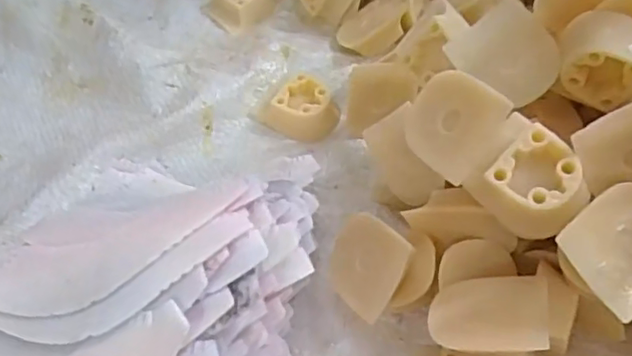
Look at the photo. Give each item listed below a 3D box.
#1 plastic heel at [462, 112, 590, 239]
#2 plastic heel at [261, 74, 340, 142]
[{"bbox_3d":[0.084,0.004,0.242,0.037,0.026,0.037,-46,68,-4],"label":"plastic heel"},{"bbox_3d":[-0.008,-0.040,0.357,0.035,0.015,0.035,38,64,26],"label":"plastic heel"}]

